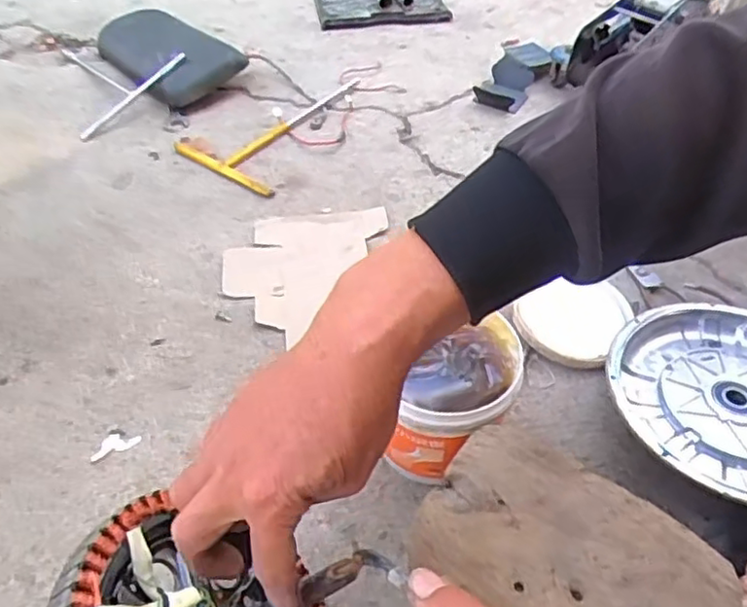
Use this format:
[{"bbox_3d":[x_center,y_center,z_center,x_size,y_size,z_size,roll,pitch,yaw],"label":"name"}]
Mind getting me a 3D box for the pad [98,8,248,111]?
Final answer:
[{"bbox_3d":[-0.312,-0.378,0.986,0.153,0.072,0.227,-28,55,-27],"label":"pad"}]

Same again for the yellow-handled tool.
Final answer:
[{"bbox_3d":[-0.126,-0.264,0.923,0.164,0.011,0.293,26,52,22],"label":"yellow-handled tool"}]

